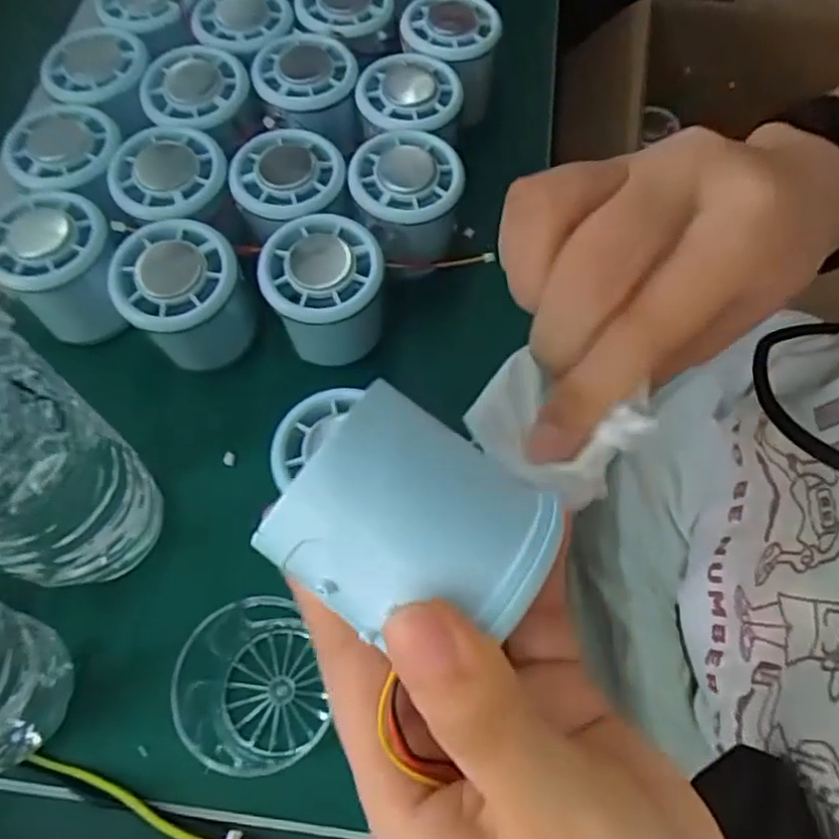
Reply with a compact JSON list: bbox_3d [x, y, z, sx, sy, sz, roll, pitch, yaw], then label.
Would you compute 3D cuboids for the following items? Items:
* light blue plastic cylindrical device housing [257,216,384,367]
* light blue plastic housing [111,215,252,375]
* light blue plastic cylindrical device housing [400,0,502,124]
[{"bbox_3d":[-0.045,-0.059,0.332,0.054,0.055,0.056,-1,64,1],"label":"light blue plastic cylindrical device housing"},{"bbox_3d":[-0.112,-0.057,0.330,0.056,0.057,0.052,-1,64,1],"label":"light blue plastic housing"},{"bbox_3d":[0.019,-0.215,0.407,0.057,0.050,0.063,-2,64,1],"label":"light blue plastic cylindrical device housing"}]

